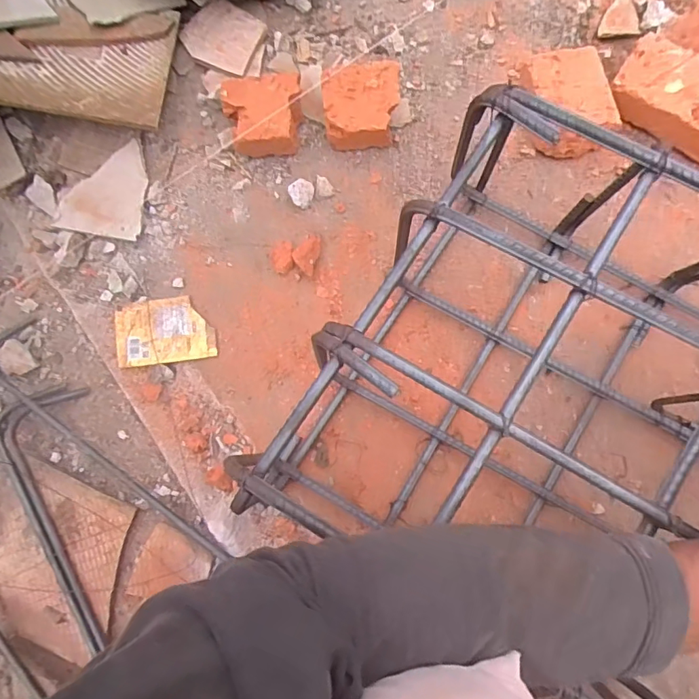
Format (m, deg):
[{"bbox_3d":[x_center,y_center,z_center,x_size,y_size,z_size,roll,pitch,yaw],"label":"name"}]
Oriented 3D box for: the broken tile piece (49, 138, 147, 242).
[{"bbox_3d":[-0.277,-0.180,0.570,0.095,0.018,0.112,3,79,3],"label":"broken tile piece"}]

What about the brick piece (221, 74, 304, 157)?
[{"bbox_3d":[-0.095,-0.262,0.568,0.087,0.051,0.079,-7,78,1],"label":"brick piece"}]

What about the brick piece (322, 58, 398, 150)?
[{"bbox_3d":[0.015,-0.266,0.565,0.082,0.051,0.081,-4,78,2],"label":"brick piece"}]

